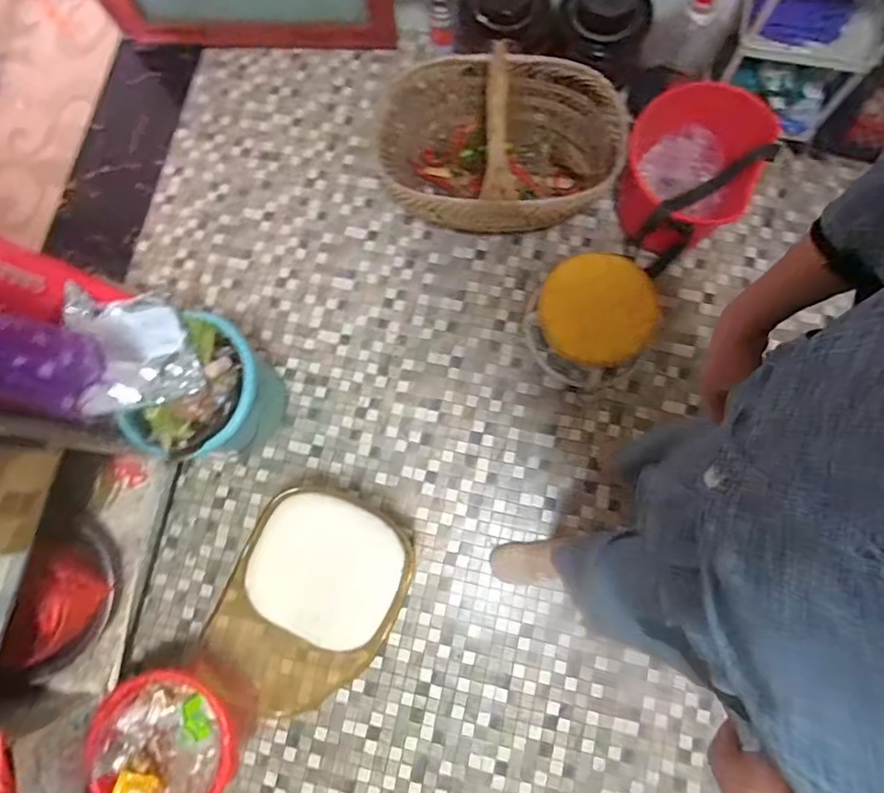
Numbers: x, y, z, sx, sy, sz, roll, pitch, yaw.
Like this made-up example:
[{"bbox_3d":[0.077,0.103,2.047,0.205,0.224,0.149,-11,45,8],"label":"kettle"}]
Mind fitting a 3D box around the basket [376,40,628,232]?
[{"bbox_3d":[0.115,-0.565,1.293,0.562,0.291,0.355,7,79,4],"label":"basket"}]

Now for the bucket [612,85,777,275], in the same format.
[{"bbox_3d":[0.532,-0.489,1.219,0.285,0.301,0.285,-1,79,3],"label":"bucket"}]

